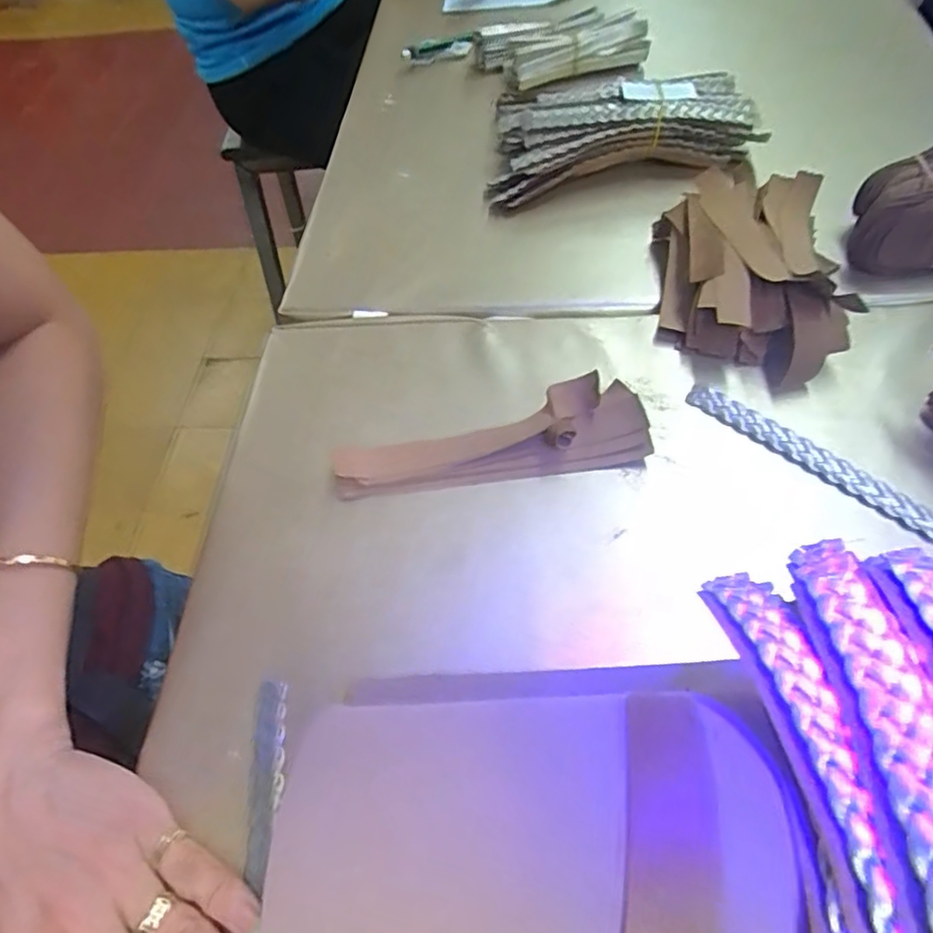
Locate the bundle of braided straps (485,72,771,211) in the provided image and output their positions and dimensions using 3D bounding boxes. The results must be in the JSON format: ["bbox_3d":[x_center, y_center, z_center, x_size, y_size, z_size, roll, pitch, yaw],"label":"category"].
[{"bbox_3d":[0.113,-0.242,0.451,0.187,0.057,0.111,4,57,8],"label":"bundle of braided straps"}]

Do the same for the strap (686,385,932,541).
[{"bbox_3d":[0.184,0.004,0.302,0.015,0.007,0.165,-41,62,-20],"label":"strap"}]

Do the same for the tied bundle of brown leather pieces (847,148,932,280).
[{"bbox_3d":[0.272,-0.149,0.369,0.067,0.057,0.053,-1,56,5],"label":"tied bundle of brown leather pieces"}]

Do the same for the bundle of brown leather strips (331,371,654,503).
[{"bbox_3d":[0.011,-0.014,0.327,0.162,0.019,0.046,-7,56,0],"label":"bundle of brown leather strips"}]

